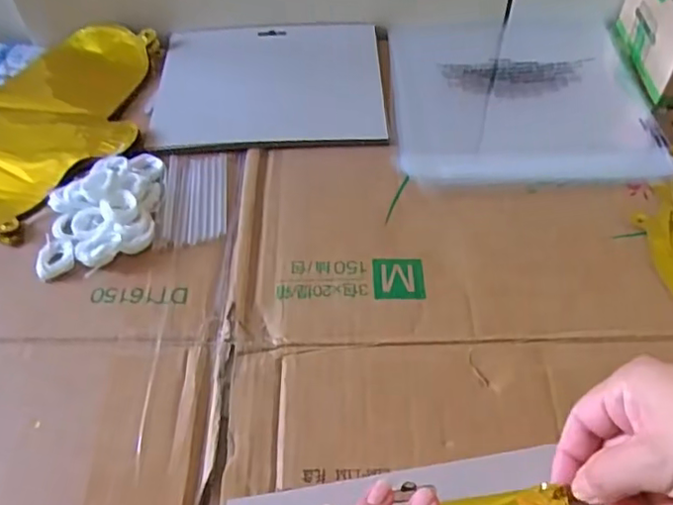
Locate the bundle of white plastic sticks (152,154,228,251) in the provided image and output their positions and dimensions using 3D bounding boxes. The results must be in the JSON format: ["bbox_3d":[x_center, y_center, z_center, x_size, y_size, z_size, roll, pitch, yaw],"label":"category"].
[{"bbox_3d":[-0.104,-0.042,0.451,0.047,0.006,0.091,-2,52,1],"label":"bundle of white plastic sticks"}]

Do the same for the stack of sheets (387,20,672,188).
[{"bbox_3d":[0.154,-0.139,0.525,0.208,0.008,0.216,-1,52,1],"label":"stack of sheets"}]

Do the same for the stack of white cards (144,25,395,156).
[{"bbox_3d":[-0.058,-0.148,0.531,0.192,0.006,0.163,-4,52,-1],"label":"stack of white cards"}]

